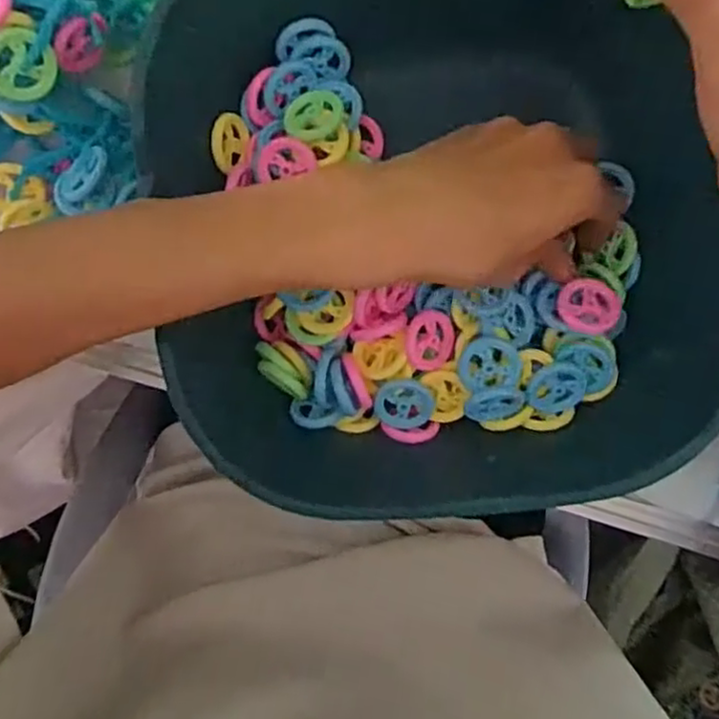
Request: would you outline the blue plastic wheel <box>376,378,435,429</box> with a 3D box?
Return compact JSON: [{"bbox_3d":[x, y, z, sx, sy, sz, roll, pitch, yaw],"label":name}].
[{"bbox_3d":[0.022,0.023,0.345,0.028,0.004,0.028,-1,111,-4],"label":"blue plastic wheel"}]

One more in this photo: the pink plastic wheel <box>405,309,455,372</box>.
[{"bbox_3d":[0.035,-0.010,0.340,0.027,0.006,0.029,22,93,-27],"label":"pink plastic wheel"}]

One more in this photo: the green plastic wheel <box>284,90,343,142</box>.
[{"bbox_3d":[-0.022,-0.119,0.333,0.028,0.008,0.025,-10,95,3],"label":"green plastic wheel"}]

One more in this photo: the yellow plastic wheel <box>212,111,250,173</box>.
[{"bbox_3d":[-0.063,-0.107,0.338,0.004,0.026,0.027,3,108,25],"label":"yellow plastic wheel"}]

